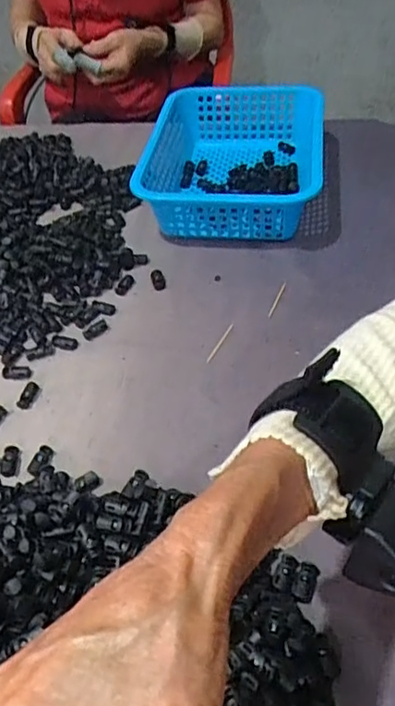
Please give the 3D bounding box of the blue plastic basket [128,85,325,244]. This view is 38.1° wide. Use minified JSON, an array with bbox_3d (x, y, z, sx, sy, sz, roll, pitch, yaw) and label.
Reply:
[{"bbox_3d":[0.047,-0.246,0.745,0.213,0.090,0.277,5,47,9],"label":"blue plastic basket"}]

